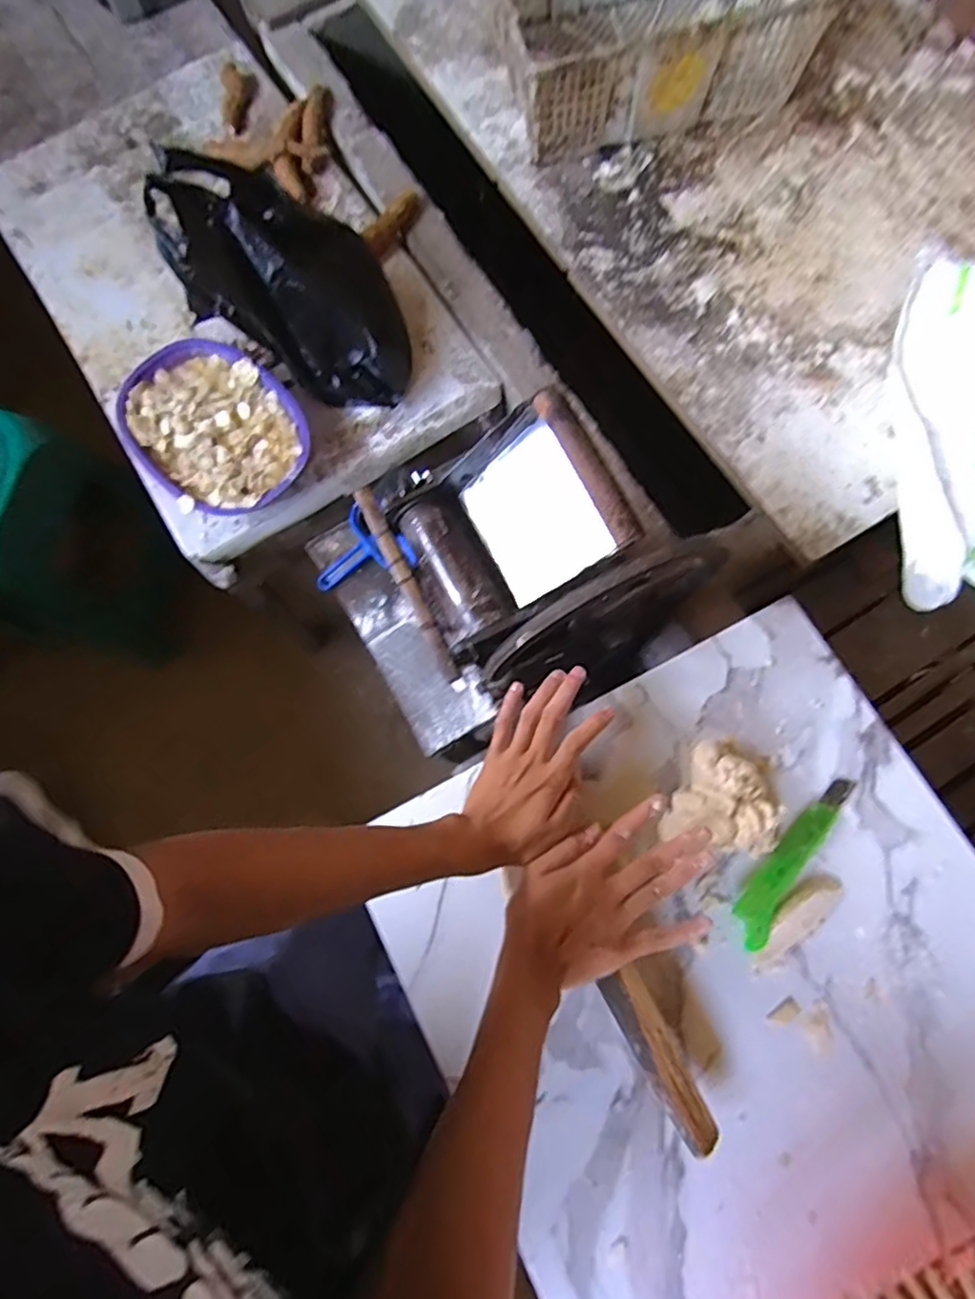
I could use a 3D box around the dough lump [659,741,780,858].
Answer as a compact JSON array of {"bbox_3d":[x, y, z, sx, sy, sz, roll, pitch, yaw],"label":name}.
[{"bbox_3d":[0.203,0.129,0.563,0.093,0.048,0.092,-1,74,2],"label":"dough lump"}]

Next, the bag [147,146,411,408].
[{"bbox_3d":[-0.269,-0.482,0.865,0.287,0.243,0.191,32,78,9],"label":"bag"}]

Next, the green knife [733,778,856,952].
[{"bbox_3d":[0.268,0.181,0.561,0.032,0.014,0.172,37,79,12],"label":"green knife"}]

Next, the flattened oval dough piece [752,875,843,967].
[{"bbox_3d":[0.266,0.232,0.550,0.097,0.009,0.033,-35,76,-8],"label":"flattened oval dough piece"}]

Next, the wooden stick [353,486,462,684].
[{"bbox_3d":[-0.083,-0.070,0.658,0.018,0.013,0.229,-27,75,-5],"label":"wooden stick"}]

